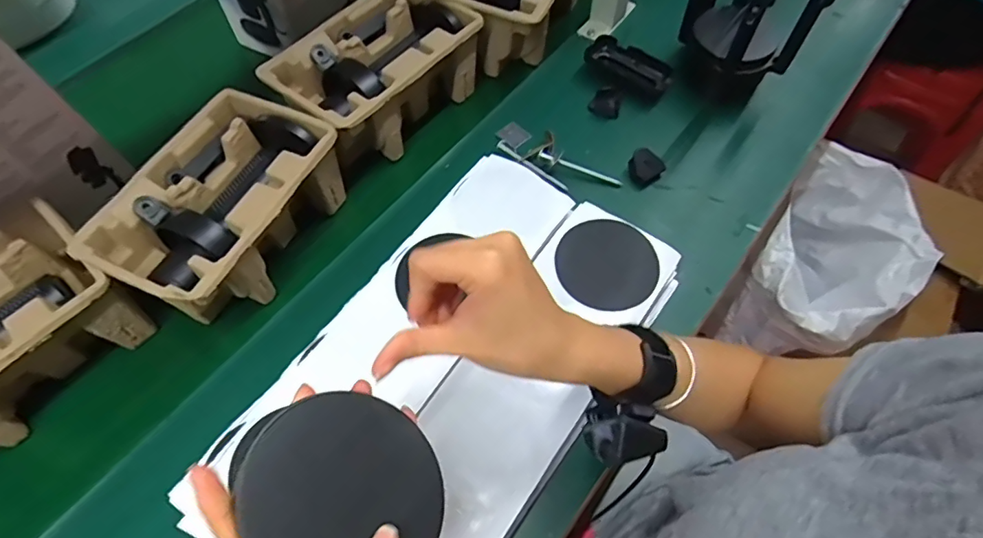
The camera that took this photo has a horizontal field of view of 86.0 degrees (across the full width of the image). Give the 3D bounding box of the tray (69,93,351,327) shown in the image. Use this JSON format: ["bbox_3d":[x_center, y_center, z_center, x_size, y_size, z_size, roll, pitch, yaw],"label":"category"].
[{"bbox_3d":[-0.267,-0.057,0.532,0.147,0.097,0.222,23,60,12],"label":"tray"}]

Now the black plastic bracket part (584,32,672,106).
[{"bbox_3d":[0.175,-0.254,0.665,0.117,0.027,0.060,38,64,19],"label":"black plastic bracket part"}]

